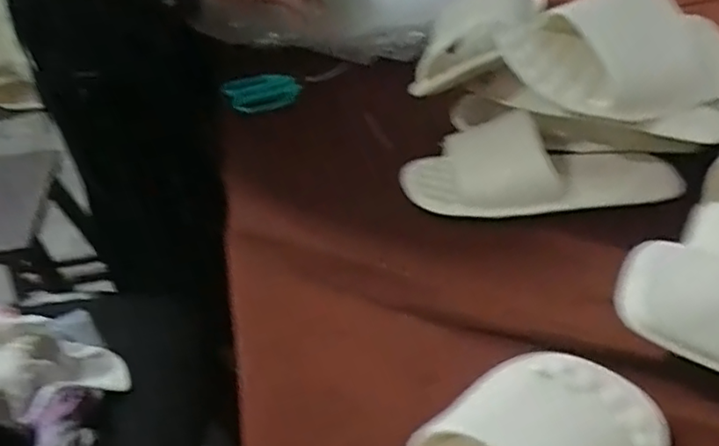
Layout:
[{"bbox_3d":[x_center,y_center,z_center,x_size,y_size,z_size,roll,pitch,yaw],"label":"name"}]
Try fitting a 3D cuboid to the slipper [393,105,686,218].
[{"bbox_3d":[0.156,-0.057,0.554,0.230,0.059,0.090,-5,37,-2],"label":"slipper"}]

